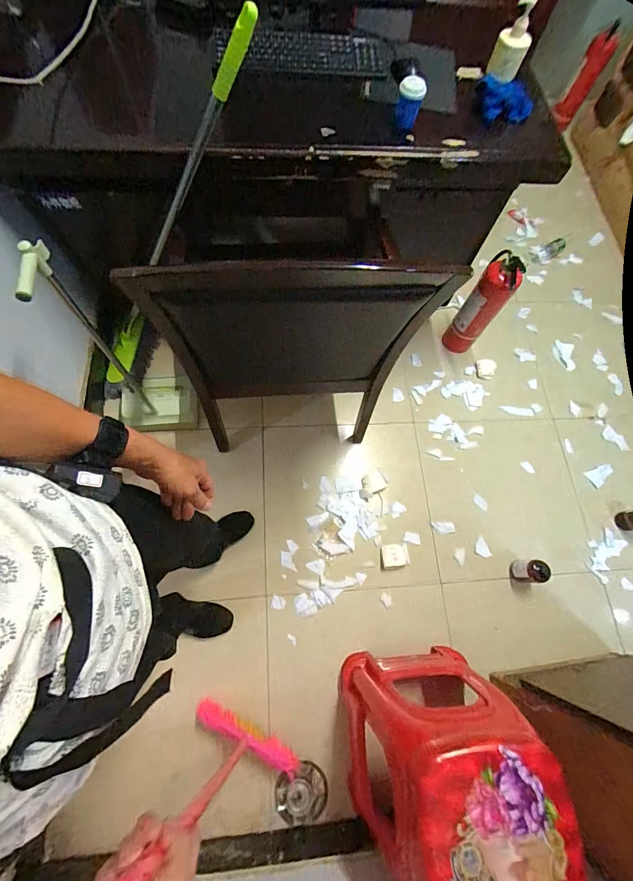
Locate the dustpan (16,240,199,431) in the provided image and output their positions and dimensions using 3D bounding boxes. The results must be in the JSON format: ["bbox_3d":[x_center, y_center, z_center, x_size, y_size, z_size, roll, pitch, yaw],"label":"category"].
[{"bbox_3d":[-0.545,-0.263,1.039,0.240,0.753,0.294,-32,76,-15],"label":"dustpan"}]

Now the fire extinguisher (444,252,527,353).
[{"bbox_3d":[0.616,-0.497,1.367,0.135,0.407,0.138,35,71,7],"label":"fire extinguisher"}]

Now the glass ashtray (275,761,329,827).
[{"bbox_3d":[-0.040,0.993,1.015,0.144,0.024,0.127,-7,71,-16],"label":"glass ashtray"}]

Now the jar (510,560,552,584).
[{"bbox_3d":[0.707,0.432,1.196,0.064,0.127,0.069,1,71,-2],"label":"jar"}]

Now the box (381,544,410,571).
[{"bbox_3d":[0.268,0.393,1.225,0.095,0.012,0.079,-8,72,-5],"label":"box"}]

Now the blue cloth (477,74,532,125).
[{"bbox_3d":[0.478,-0.859,0.919,0.138,0.060,0.092,39,74,10],"label":"blue cloth"}]

